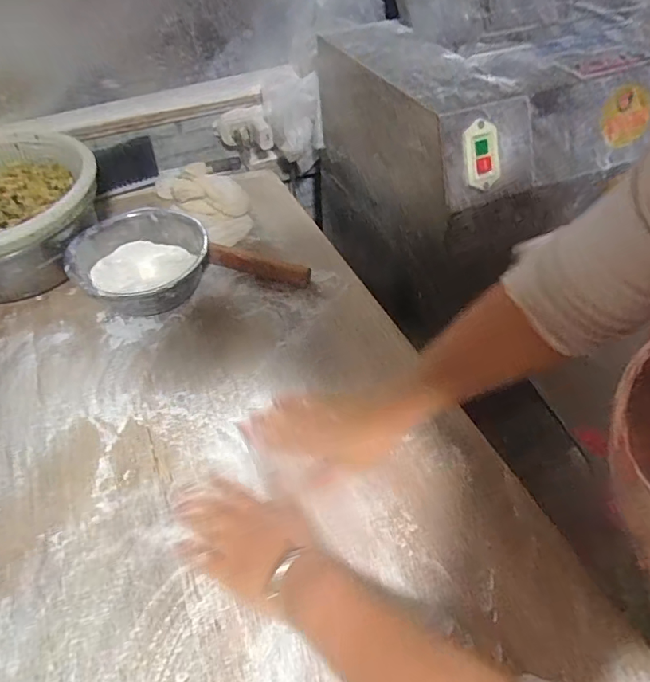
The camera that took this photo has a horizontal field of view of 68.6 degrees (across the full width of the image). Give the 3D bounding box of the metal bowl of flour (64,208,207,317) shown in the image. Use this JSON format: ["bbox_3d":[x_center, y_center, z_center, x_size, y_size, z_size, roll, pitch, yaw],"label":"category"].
[{"bbox_3d":[-0.252,-0.106,0.675,0.173,0.071,0.164,0,50,0],"label":"metal bowl of flour"}]

